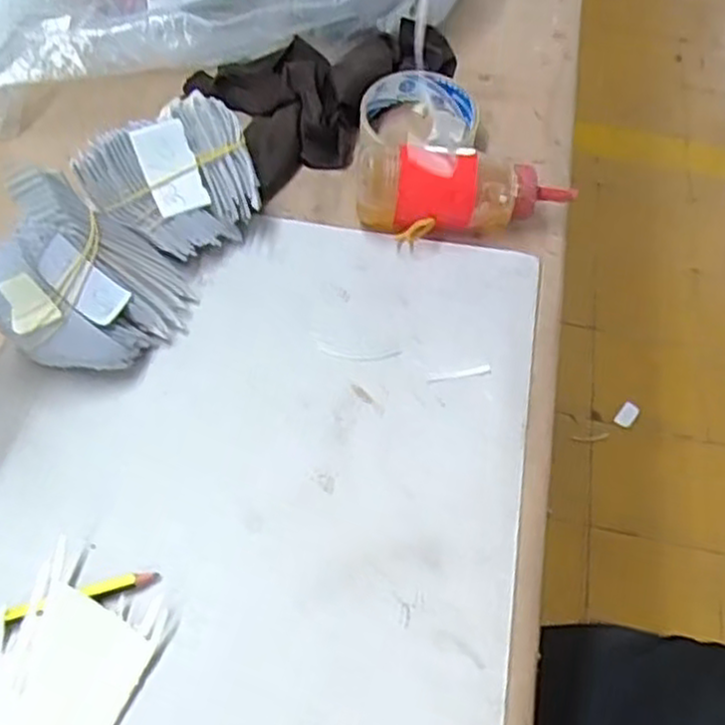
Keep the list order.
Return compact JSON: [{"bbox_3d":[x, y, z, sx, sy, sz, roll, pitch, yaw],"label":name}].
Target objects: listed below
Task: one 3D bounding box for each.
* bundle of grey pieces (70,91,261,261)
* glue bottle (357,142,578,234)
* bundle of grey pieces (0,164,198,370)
[{"bbox_3d":[-0.112,-0.112,0.480,0.101,0.031,0.085,-34,104,-14],"label":"bundle of grey pieces"},{"bbox_3d":[0.065,-0.106,0.491,0.138,0.047,0.044,1,55,-3],"label":"glue bottle"},{"bbox_3d":[-0.150,-0.048,0.433,0.091,0.071,0.101,3,55,-2],"label":"bundle of grey pieces"}]

